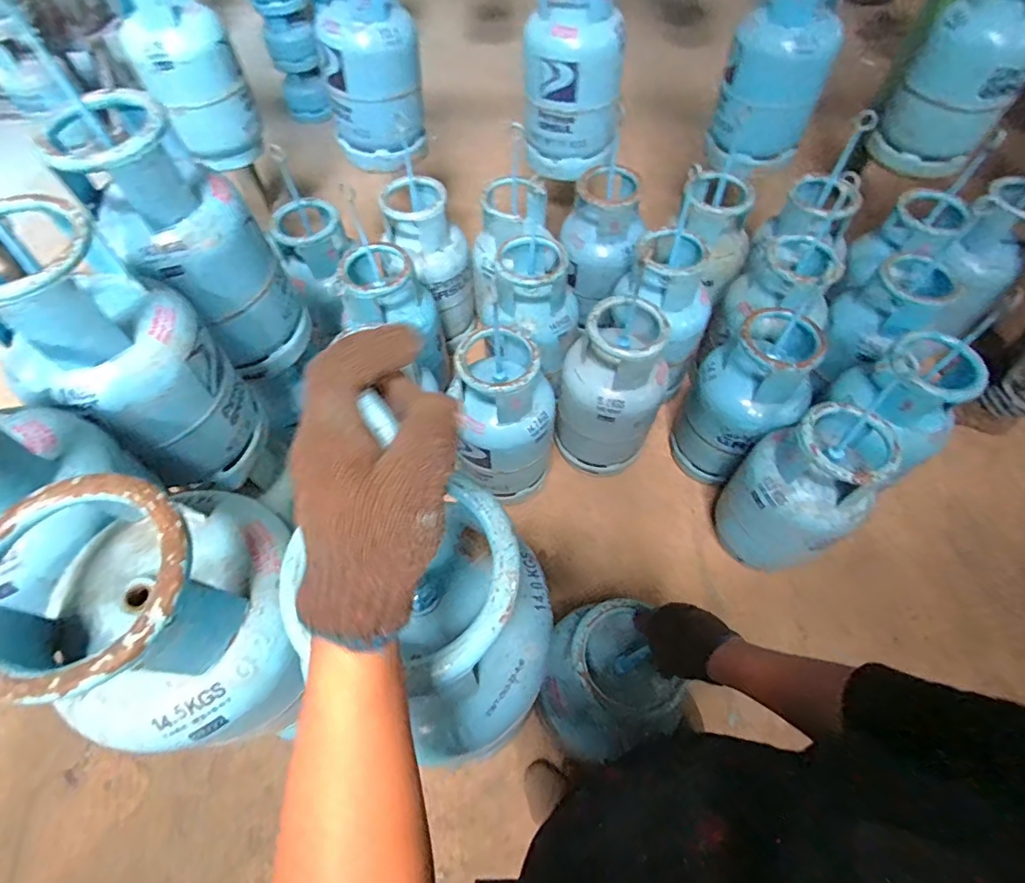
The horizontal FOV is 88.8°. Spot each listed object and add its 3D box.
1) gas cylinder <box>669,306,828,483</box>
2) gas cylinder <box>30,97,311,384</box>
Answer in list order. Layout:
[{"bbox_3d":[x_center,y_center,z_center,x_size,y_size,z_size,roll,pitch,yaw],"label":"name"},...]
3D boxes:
[{"bbox_3d":[0.684,-0.125,1.527,0.280,0.517,0.294,39,67,21],"label":"gas cylinder"},{"bbox_3d":[-0.634,-0.389,1.094,0.268,0.545,0.268,-36,65,-19],"label":"gas cylinder"}]

